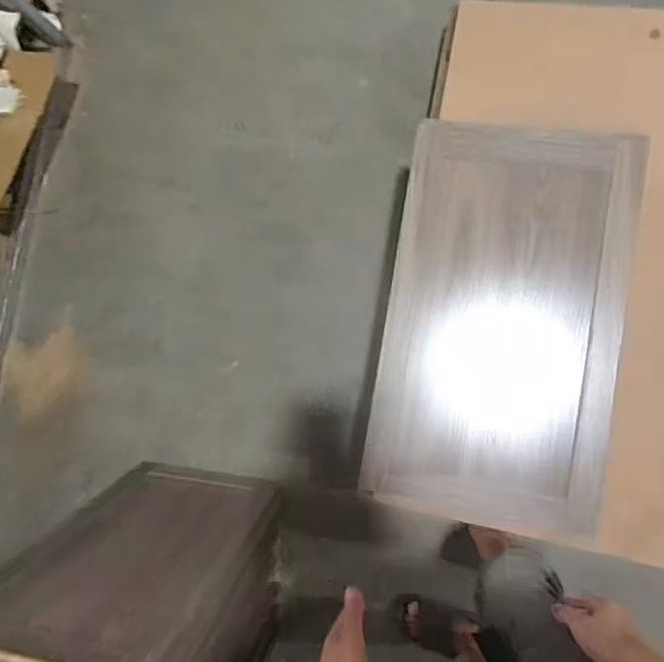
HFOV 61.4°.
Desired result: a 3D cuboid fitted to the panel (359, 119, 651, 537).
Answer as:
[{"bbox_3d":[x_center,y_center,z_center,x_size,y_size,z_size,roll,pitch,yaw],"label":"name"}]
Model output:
[{"bbox_3d":[0.299,-0.023,0.980,0.397,0.040,0.669,8,85,13],"label":"panel"}]

